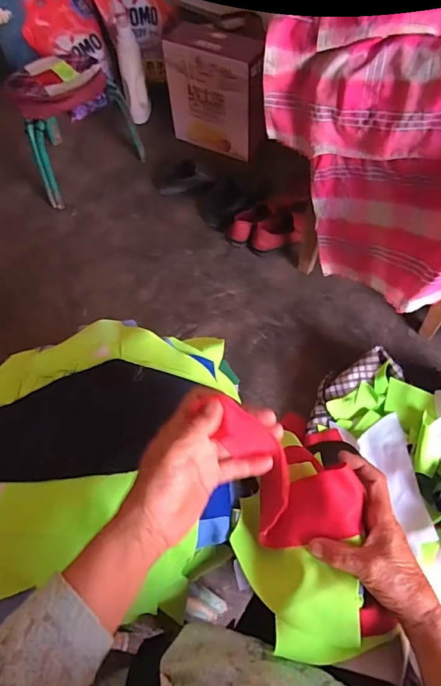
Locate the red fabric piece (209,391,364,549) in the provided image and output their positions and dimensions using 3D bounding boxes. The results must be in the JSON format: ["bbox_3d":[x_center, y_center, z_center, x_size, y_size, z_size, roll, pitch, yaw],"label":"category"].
[{"bbox_3d":[0.048,0.119,0.406,0.089,0.075,0.172,-46,111,-19],"label":"red fabric piece"}]

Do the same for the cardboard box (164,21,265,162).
[{"bbox_3d":[-0.011,-0.753,1.322,0.311,0.291,0.109,28,67,18],"label":"cardboard box"}]

